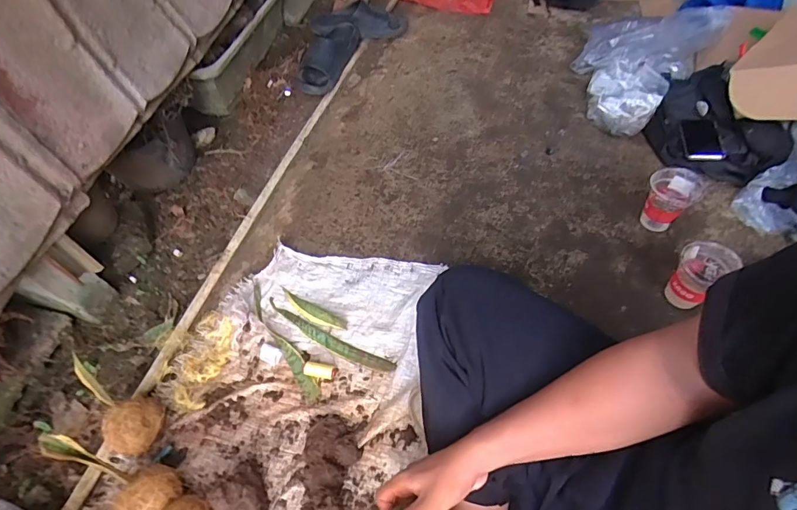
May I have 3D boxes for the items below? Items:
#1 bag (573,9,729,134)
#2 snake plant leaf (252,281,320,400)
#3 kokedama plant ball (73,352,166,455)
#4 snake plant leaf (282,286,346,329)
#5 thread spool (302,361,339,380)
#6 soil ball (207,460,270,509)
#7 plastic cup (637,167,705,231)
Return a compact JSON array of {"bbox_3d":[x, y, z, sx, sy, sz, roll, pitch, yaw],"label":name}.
[{"bbox_3d":[0.619,-0.523,1.158,0.285,0.122,0.491,34,63,24],"label":"bag"},{"bbox_3d":[-0.219,0.158,0.816,0.031,0.012,0.276,-32,59,-18],"label":"snake plant leaf"},{"bbox_3d":[-0.461,0.242,0.704,0.179,0.070,0.084,44,65,1],"label":"kokedama plant ball"},{"bbox_3d":[-0.169,0.104,0.841,0.152,0.023,0.033,22,58,18],"label":"snake plant leaf"},{"bbox_3d":[-0.139,0.204,0.769,0.060,0.019,0.025,10,55,10],"label":"thread spool"},{"bbox_3d":[-0.233,0.357,0.637,0.070,0.065,0.090,-32,59,-18],"label":"soil ball"},{"bbox_3d":[0.539,-0.109,0.878,0.085,0.120,0.081,-2,54,2],"label":"plastic cup"}]

